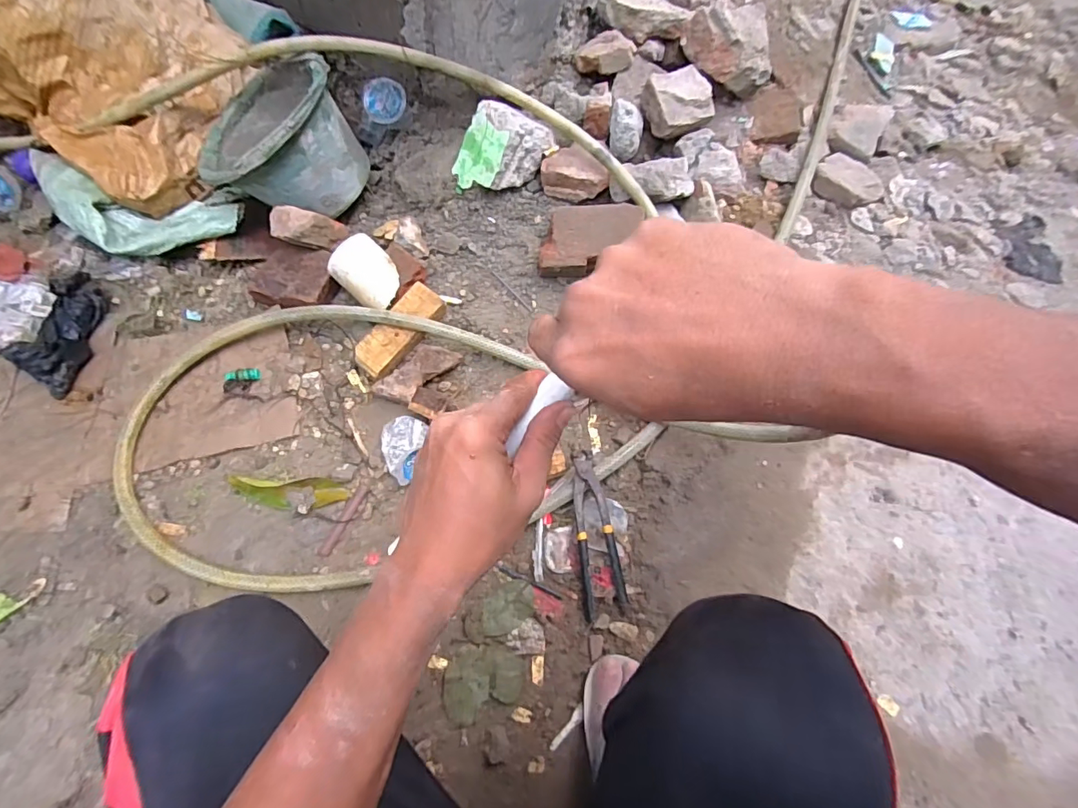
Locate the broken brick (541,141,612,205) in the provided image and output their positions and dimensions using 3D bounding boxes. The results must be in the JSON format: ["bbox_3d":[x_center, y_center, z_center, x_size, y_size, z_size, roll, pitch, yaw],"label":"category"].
[{"bbox_3d":[0.062,-0.390,0.849,0.113,0.053,0.069,10,65,-3],"label":"broken brick"}]

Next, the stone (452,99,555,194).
[{"bbox_3d":[-0.061,-0.419,0.836,0.165,0.117,0.091,-20,70,-15],"label":"stone"}]

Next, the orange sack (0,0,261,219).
[{"bbox_3d":[-0.753,-0.598,0.843,0.476,0.255,0.343,31,66,7],"label":"orange sack"}]

